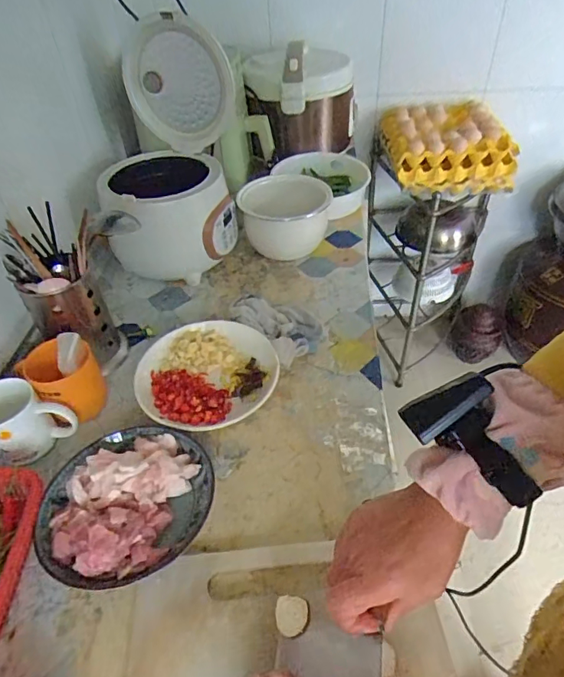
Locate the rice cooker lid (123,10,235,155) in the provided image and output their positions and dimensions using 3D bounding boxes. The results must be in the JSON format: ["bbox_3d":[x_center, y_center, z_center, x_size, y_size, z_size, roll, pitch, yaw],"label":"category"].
[{"bbox_3d":[-0.175,-0.436,0.800,0.176,0.200,0.052,5,44,10],"label":"rice cooker lid"}]

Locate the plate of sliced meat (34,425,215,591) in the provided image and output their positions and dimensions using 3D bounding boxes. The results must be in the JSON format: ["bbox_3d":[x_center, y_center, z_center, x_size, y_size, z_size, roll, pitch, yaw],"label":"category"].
[{"bbox_3d":[-0.179,0.187,0.536,0.185,0.058,0.188,-2,43,2],"label":"plate of sliced meat"}]

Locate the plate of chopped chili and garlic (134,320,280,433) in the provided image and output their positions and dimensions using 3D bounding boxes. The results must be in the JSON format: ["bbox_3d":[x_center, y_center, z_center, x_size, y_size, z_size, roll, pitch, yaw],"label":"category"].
[{"bbox_3d":[-0.110,0.052,0.685,0.197,0.040,0.190,-2,43,2],"label":"plate of chopped chili and garlic"}]

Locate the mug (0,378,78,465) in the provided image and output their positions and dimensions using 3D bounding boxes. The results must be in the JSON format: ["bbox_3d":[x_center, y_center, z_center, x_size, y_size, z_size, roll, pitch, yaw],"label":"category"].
[{"bbox_3d":[-0.329,0.102,0.594,0.101,0.086,0.068,-28,48,-23],"label":"mug"}]

